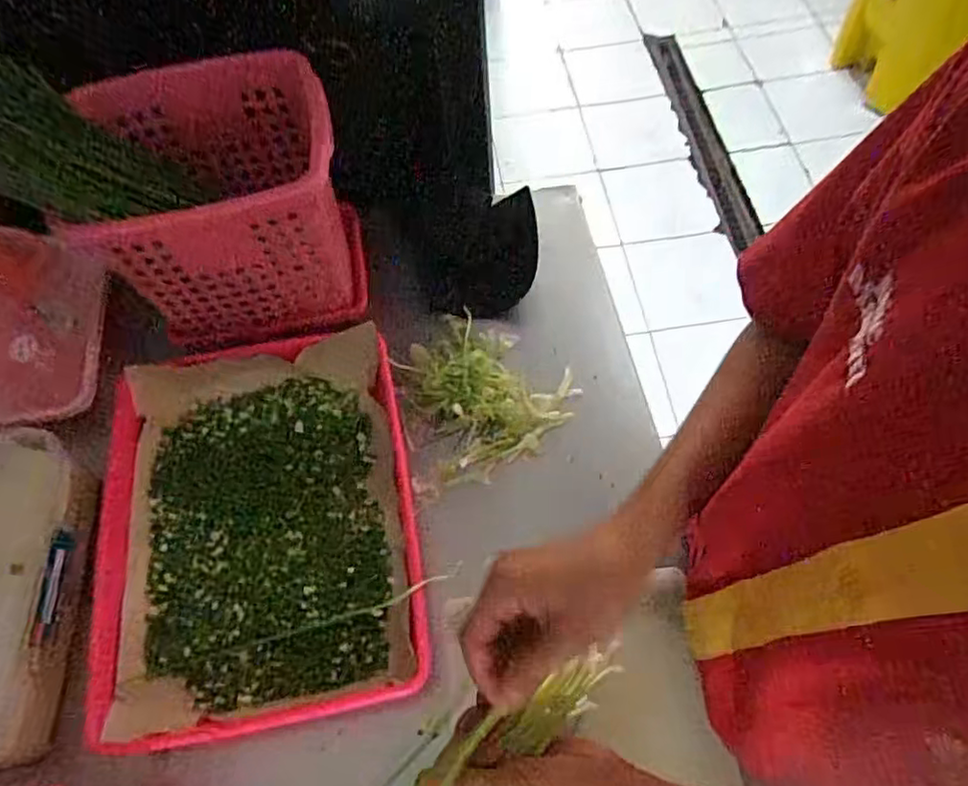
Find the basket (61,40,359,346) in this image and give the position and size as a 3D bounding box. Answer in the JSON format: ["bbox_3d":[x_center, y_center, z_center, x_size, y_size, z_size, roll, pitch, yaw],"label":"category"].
[{"bbox_3d":[-0.247,-0.172,0.668,0.195,0.209,0.156,-10,61,-1],"label":"basket"}]

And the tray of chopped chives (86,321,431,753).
[{"bbox_3d":[-0.216,0.116,0.607,0.288,0.047,0.351,-10,62,-6],"label":"tray of chopped chives"}]

